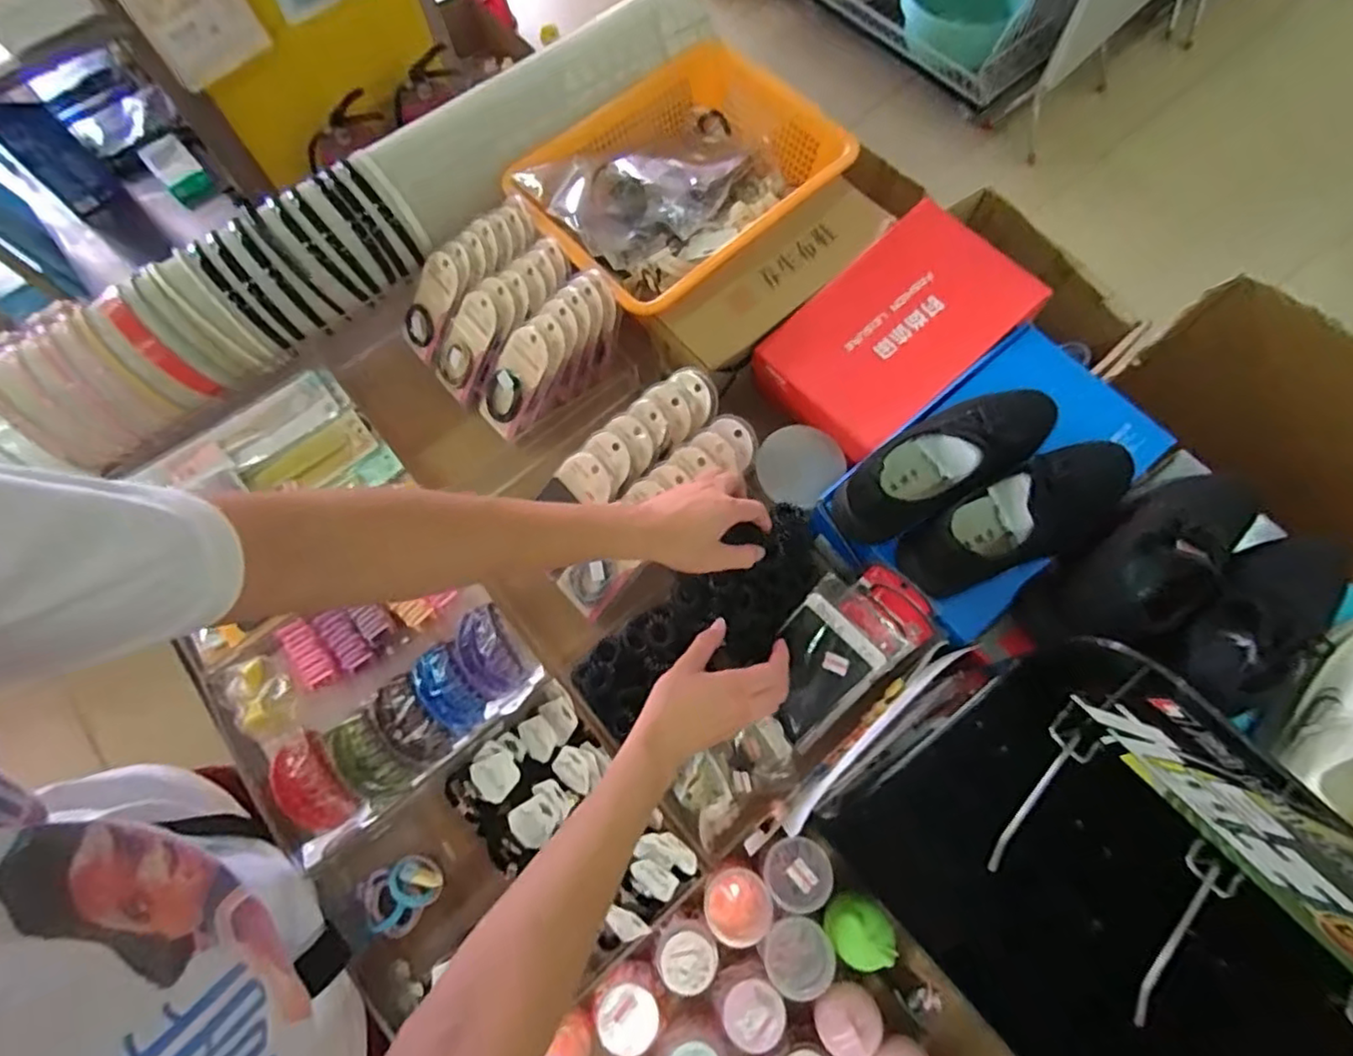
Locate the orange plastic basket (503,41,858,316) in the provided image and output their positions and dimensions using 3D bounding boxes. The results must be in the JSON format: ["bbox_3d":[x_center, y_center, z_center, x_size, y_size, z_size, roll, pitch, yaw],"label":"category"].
[{"bbox_3d":[0.016,-0.460,0.834,0.411,0.102,0.298,-41,74,-12],"label":"orange plastic basket"}]

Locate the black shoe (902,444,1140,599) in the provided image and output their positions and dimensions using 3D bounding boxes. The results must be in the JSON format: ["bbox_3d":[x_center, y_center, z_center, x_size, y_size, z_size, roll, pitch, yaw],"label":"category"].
[{"bbox_3d":[0.325,-0.015,0.583,0.237,0.113,0.075,-28,71,6],"label":"black shoe"}]

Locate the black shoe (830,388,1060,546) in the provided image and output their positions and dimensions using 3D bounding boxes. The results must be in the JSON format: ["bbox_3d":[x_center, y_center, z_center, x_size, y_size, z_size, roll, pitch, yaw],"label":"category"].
[{"bbox_3d":[0.262,-0.063,0.618,0.220,0.114,0.082,-31,72,-9],"label":"black shoe"}]

